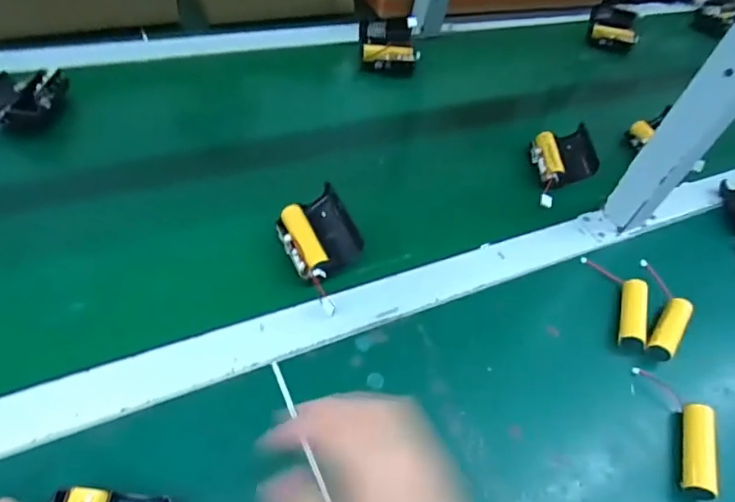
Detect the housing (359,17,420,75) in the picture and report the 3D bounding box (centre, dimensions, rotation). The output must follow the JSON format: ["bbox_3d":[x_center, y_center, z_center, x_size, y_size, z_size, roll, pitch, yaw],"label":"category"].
[{"bbox_3d":[0.028,-0.291,0.704,0.083,0.055,0.075,1,52,-11],"label":"housing"}]

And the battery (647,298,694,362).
[{"bbox_3d":[0.284,0.073,0.466,0.022,0.022,0.079,38,53,17],"label":"battery"}]

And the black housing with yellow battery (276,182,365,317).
[{"bbox_3d":[-0.040,-0.006,0.450,0.064,0.053,0.113,-23,60,-27],"label":"black housing with yellow battery"}]

